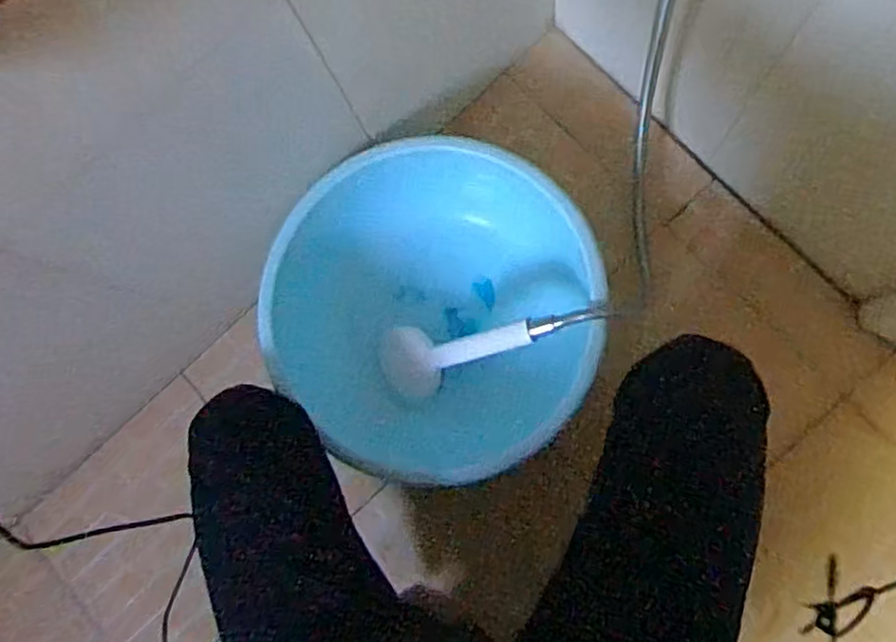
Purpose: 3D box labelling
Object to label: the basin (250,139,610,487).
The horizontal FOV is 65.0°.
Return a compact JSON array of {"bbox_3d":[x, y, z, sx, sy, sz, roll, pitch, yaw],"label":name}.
[{"bbox_3d":[-0.008,-0.018,0.852,0.374,0.163,0.380,1,83,6],"label":"basin"}]

